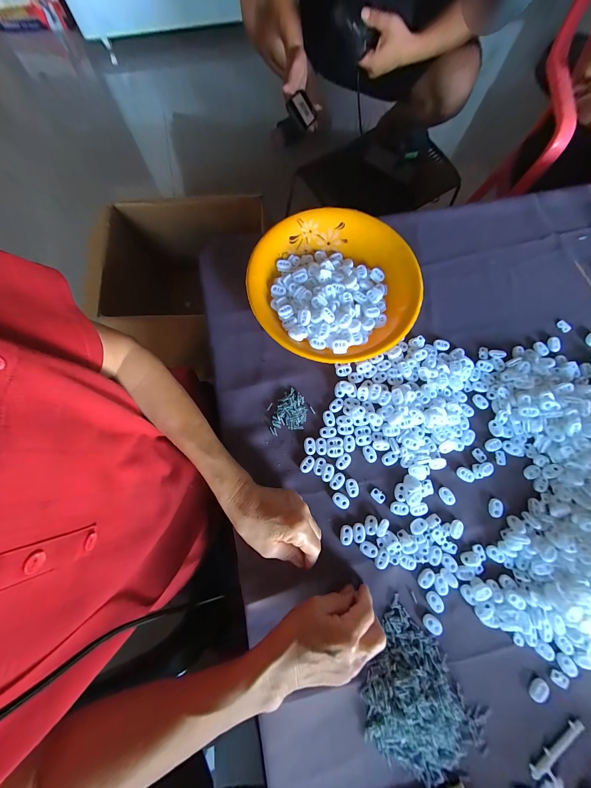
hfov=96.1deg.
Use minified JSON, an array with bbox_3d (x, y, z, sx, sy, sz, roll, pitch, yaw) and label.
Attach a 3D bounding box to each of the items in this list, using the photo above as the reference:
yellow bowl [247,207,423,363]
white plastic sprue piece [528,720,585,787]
[{"bbox_3d":[0.056,-0.155,0.389,0.230,0.042,0.233,0,76,-1],"label":"yellow bowl"},{"bbox_3d":[0.282,0.390,0.284,0.084,0.007,0.025,-36,80,-9],"label":"white plastic sprue piece"}]

